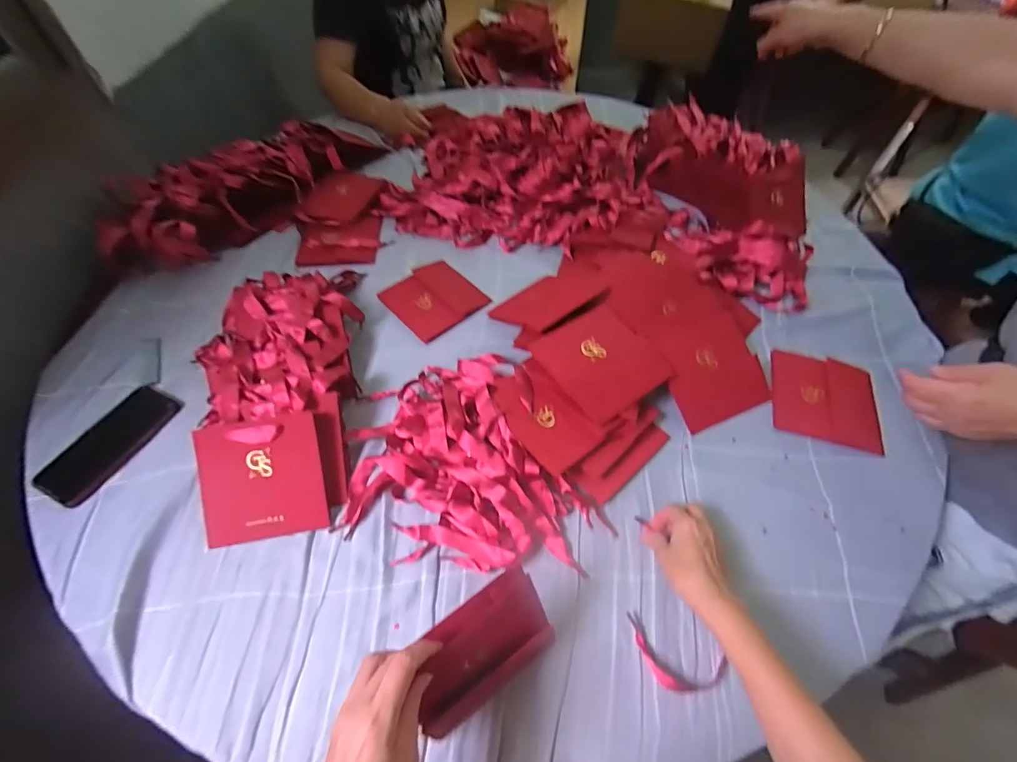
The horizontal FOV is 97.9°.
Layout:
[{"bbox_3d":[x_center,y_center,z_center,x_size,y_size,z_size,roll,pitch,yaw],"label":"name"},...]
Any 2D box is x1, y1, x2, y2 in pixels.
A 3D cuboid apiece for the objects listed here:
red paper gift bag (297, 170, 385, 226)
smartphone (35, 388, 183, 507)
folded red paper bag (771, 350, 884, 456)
[{"bbox_3d":[-0.331,-0.359,0.868,0.114,0.022,0.153,24,59,16],"label":"red paper gift bag"},{"bbox_3d":[-0.532,0.080,0.593,0.086,0.013,0.170,24,59,16],"label":"smartphone"},{"bbox_3d":[0.442,0.025,0.614,0.138,0.009,0.132,14,57,10],"label":"folded red paper bag"}]

